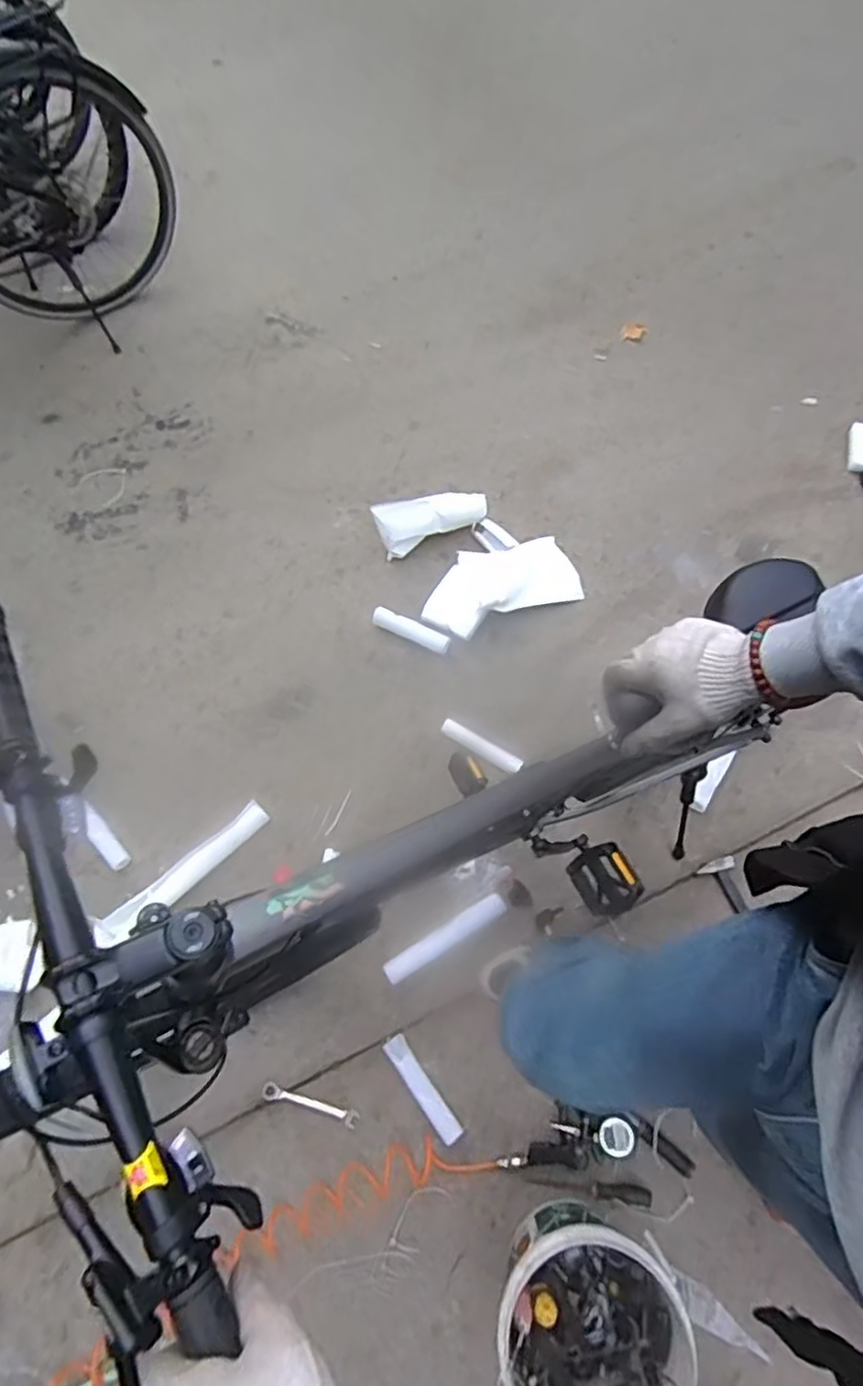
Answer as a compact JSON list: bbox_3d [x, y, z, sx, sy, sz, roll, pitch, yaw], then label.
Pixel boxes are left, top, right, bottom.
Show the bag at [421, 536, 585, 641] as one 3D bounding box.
[{"bbox_3d":[0.172,-0.275,1.666,0.392,0.048,0.213,-23,67,-7],"label":"bag"}]

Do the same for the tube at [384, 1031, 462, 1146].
[{"bbox_3d":[-0.017,0.759,1.268,0.040,0.038,0.207,-37,69,-10],"label":"tube"}]

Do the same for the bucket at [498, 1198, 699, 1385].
[{"bbox_3d":[0.237,0.955,1.007,0.260,0.261,0.260,-1,66,2],"label":"bucket"}]

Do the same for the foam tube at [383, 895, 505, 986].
[{"bbox_3d":[0.027,0.505,1.358,0.281,0.043,0.048,-29,68,-10],"label":"foam tube"}]

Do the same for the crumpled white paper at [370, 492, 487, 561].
[{"bbox_3d":[0.005,-0.452,1.725,0.294,0.129,0.080,-18,67,-2],"label":"crumpled white paper"}]

